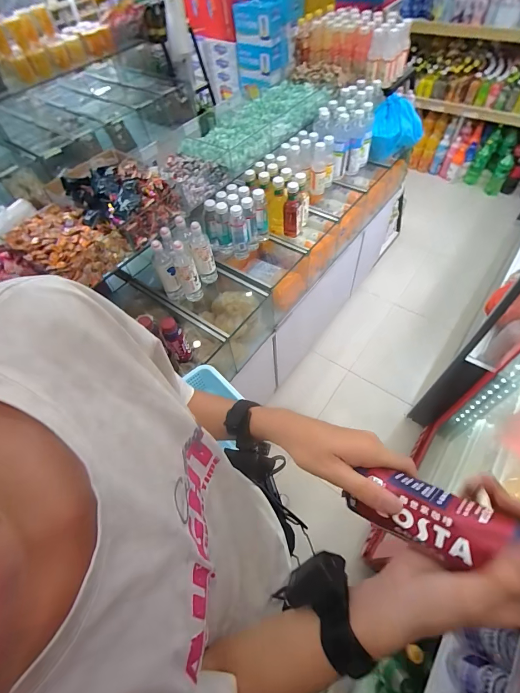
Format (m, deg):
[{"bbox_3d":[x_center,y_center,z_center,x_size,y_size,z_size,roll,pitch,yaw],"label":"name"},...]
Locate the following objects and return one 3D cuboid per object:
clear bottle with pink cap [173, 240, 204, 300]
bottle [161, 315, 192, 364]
[{"bbox_3d":[-0.243,-0.251,1.075,0.063,0.231,0.077,-17,57,-6],"label":"clear bottle with pink cap"},{"bbox_3d":[-0.242,-0.015,0.944,0.052,0.160,0.056,-30,59,-14],"label":"bottle"}]

